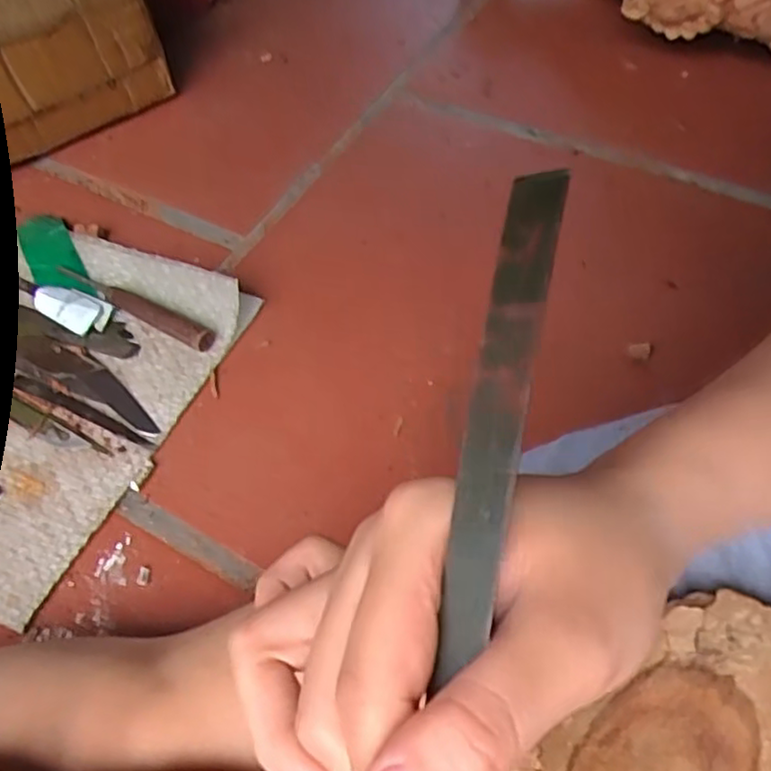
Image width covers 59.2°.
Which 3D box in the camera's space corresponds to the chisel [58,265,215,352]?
[{"bbox_3d":[-0.220,-0.074,0.580,0.180,0.021,0.022,26,63,20],"label":"chisel"}]

